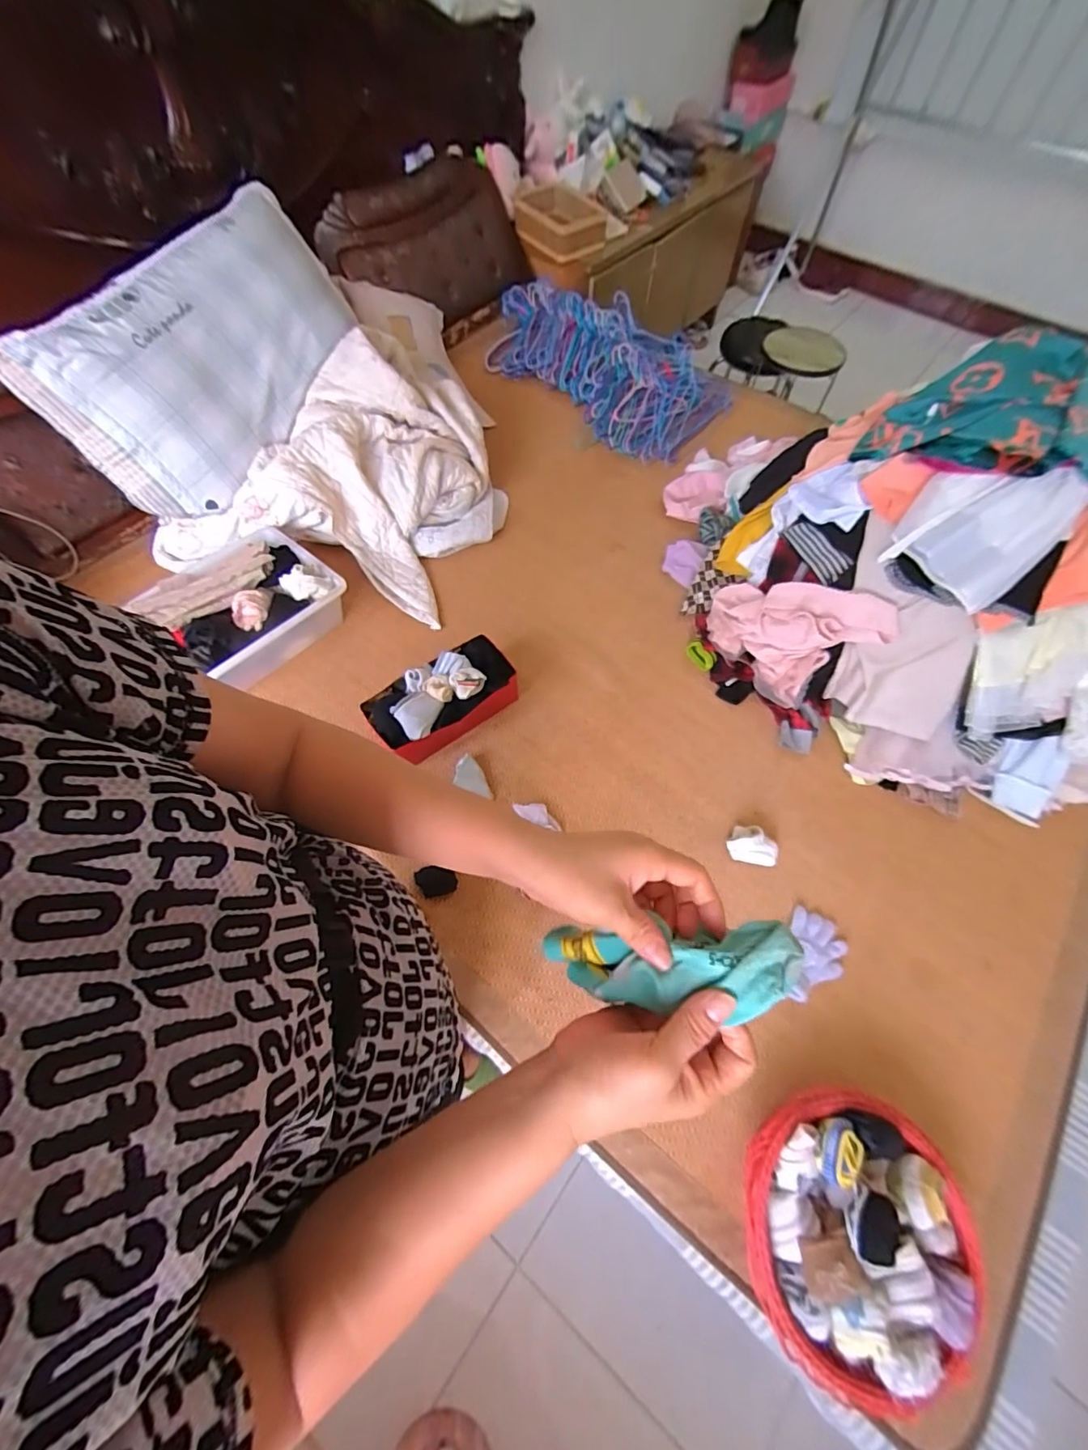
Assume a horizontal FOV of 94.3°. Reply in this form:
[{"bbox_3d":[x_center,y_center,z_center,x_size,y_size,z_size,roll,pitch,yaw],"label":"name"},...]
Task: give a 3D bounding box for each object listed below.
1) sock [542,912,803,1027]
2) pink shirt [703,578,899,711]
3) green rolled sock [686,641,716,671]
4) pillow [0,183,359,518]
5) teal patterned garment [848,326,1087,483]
[{"bbox_3d":[0.077,0.158,0.329,0.163,0.021,0.051,-13,57,28],"label":"sock"},{"bbox_3d":[0.483,-0.188,1.026,0.313,0.186,0.190,40,67,18],"label":"pink shirt"},{"bbox_3d":[0.341,-0.151,1.098,0.038,0.027,0.068,-29,66,-16],"label":"green rolled sock"},{"bbox_3d":[-0.718,-0.816,1.135,0.725,0.421,0.132,-47,29,-12],"label":"pillow"},{"bbox_3d":[0.828,-0.548,0.894,0.381,0.147,0.256,34,66,16],"label":"teal patterned garment"}]

